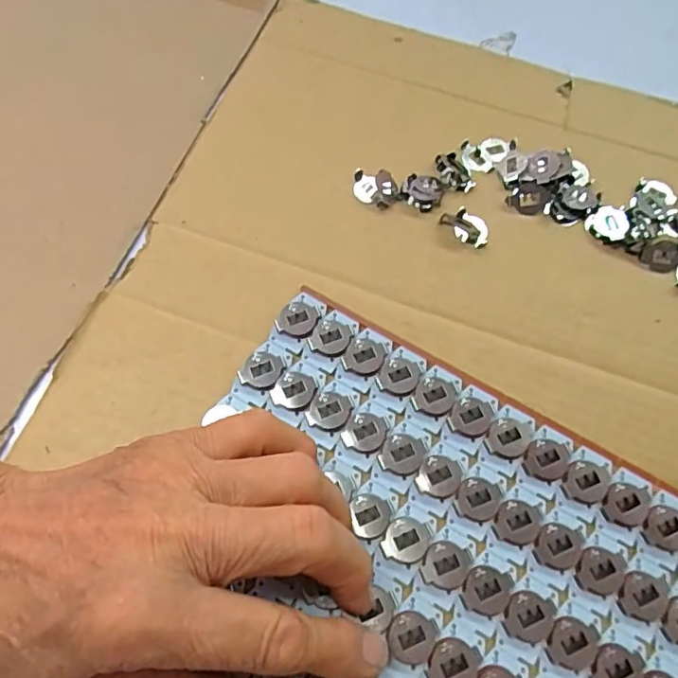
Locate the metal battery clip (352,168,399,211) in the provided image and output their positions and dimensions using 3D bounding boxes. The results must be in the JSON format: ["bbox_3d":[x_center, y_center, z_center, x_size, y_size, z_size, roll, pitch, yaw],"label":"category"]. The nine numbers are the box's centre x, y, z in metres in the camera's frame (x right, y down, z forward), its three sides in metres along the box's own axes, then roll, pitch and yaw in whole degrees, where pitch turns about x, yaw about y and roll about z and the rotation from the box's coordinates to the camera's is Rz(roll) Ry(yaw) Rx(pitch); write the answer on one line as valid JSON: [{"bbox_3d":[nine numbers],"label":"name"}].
[{"bbox_3d":[0.020,-0.080,0.303,0.023,0.005,0.022,-1,65,-2],"label":"metal battery clip"}]

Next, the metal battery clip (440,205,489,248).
[{"bbox_3d":[0.067,-0.059,0.296,0.026,0.004,0.015,34,69,13],"label":"metal battery clip"}]

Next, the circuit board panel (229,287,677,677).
[{"bbox_3d":[0.051,0.095,0.225,0.240,0.006,0.152,30,68,11],"label":"circuit board panel"}]

